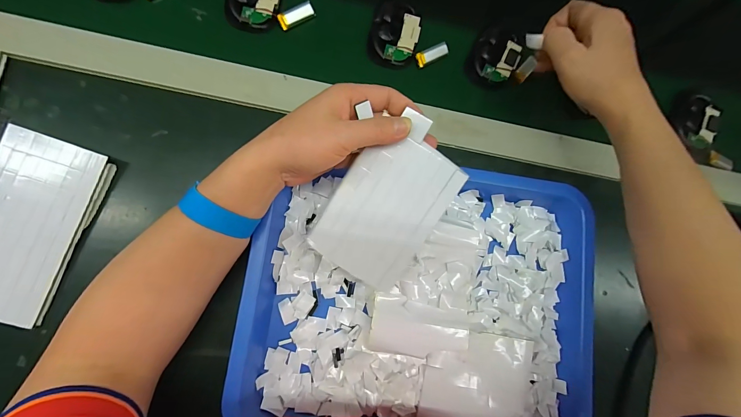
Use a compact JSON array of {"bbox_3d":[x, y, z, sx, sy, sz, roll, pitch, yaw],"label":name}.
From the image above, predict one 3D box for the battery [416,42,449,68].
[{"bbox_3d":[0.073,-0.180,0.364,0.040,0.008,0.015,-29,85,-11],"label":"battery"}]

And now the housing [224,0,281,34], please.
[{"bbox_3d":[-0.129,-0.232,0.346,0.055,0.016,0.068,8,79,-6],"label":"housing"}]

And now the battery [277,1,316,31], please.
[{"bbox_3d":[-0.082,-0.217,0.353,0.043,0.005,0.016,-31,126,-9],"label":"battery"}]

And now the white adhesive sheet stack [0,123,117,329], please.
[{"bbox_3d":[-0.310,0.015,0.279,0.090,0.015,0.161,19,78,-4],"label":"white adhesive sheet stack"}]

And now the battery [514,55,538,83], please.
[{"bbox_3d":[0.186,-0.167,0.372,0.014,0.004,0.037,42,78,1],"label":"battery"}]

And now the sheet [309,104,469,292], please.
[{"bbox_3d":[0.017,-0.004,0.269,0.087,0.006,0.141,32,100,-3],"label":"sheet"}]

